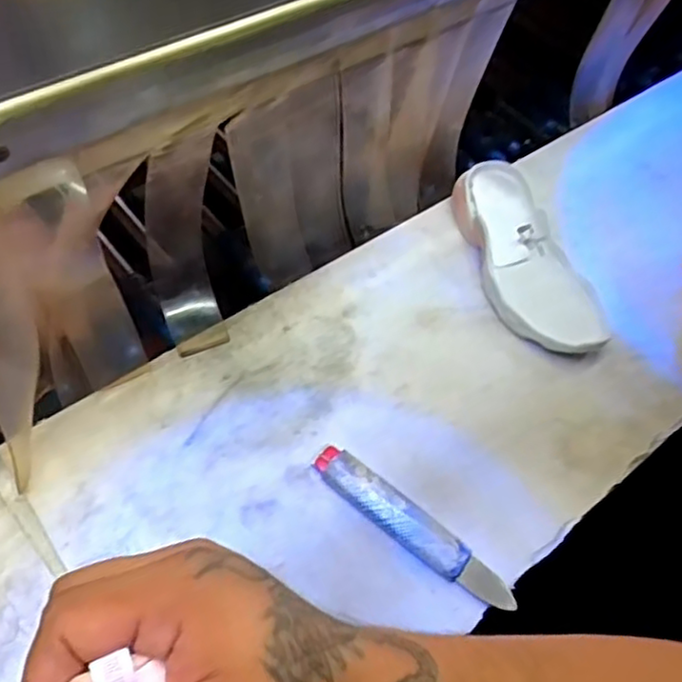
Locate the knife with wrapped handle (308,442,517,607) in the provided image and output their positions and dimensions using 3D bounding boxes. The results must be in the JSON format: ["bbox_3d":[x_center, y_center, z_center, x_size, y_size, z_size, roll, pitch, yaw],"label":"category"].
[{"bbox_3d":[0.049,0.128,0.479,0.162,0.011,0.027,35,60,18],"label":"knife with wrapped handle"}]

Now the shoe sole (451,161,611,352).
[{"bbox_3d":[0.166,-0.074,0.614,0.087,0.037,0.204,-10,57,-12],"label":"shoe sole"}]

